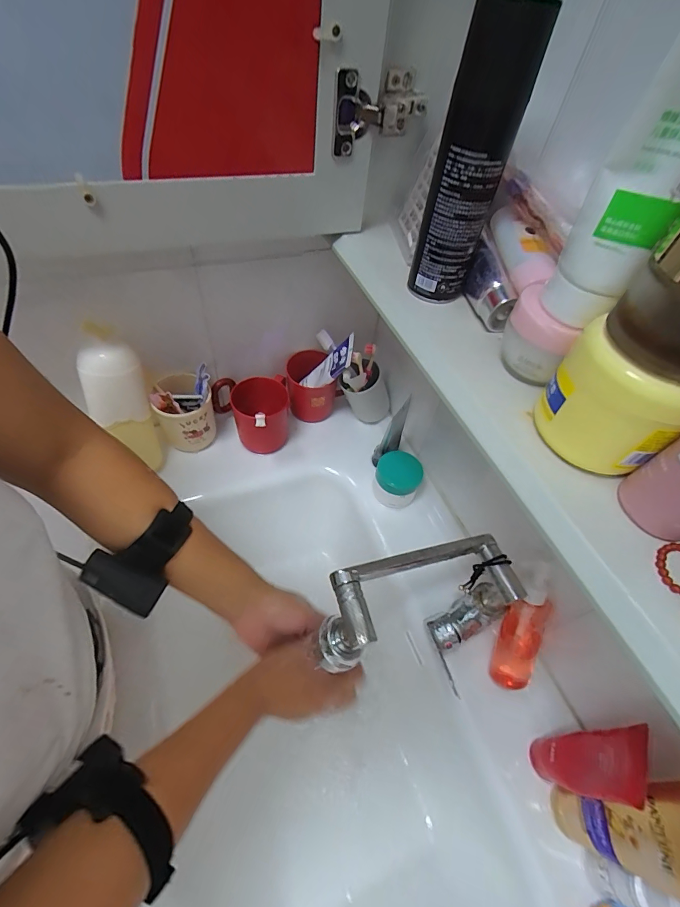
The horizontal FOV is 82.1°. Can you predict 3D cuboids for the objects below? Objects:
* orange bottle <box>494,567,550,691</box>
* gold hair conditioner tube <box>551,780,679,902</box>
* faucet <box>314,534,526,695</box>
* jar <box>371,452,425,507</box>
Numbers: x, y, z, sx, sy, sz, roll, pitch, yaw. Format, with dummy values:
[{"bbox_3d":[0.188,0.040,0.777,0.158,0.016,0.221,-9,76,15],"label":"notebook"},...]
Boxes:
[{"bbox_3d":[0.212,0.197,0.454,0.039,0.163,0.034,10,13,2],"label":"orange bottle"},{"bbox_3d":[0.239,0.307,0.321,0.033,0.175,0.068,15,54,6],"label":"gold hair conditioner tube"},{"bbox_3d":[0.081,0.162,0.415,0.215,0.126,0.089,3,52,-27],"label":"faucet"},{"bbox_3d":[0.087,0.038,0.598,0.066,0.061,0.063,2,54,-3],"label":"jar"}]

